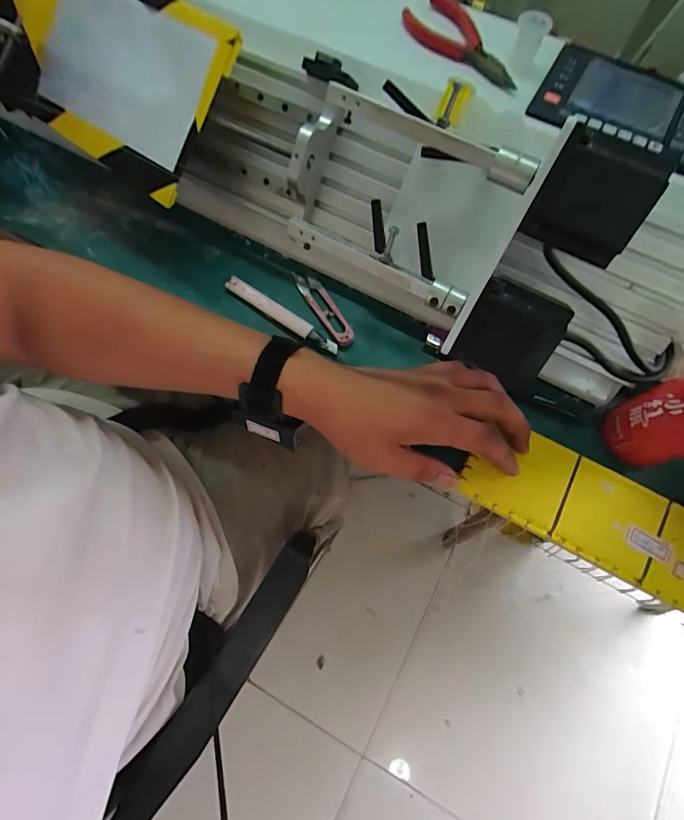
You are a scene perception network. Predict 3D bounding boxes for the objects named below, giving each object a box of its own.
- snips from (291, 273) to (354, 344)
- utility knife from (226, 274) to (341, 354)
[{"bbox_3d":[-0.019,-0.104,0.417,0.022,0.014,0.097,-29,74,-10],"label":"snips"},{"bbox_3d":[-0.060,-0.094,0.414,0.130,0.008,0.016,35,74,10],"label":"utility knife"}]

